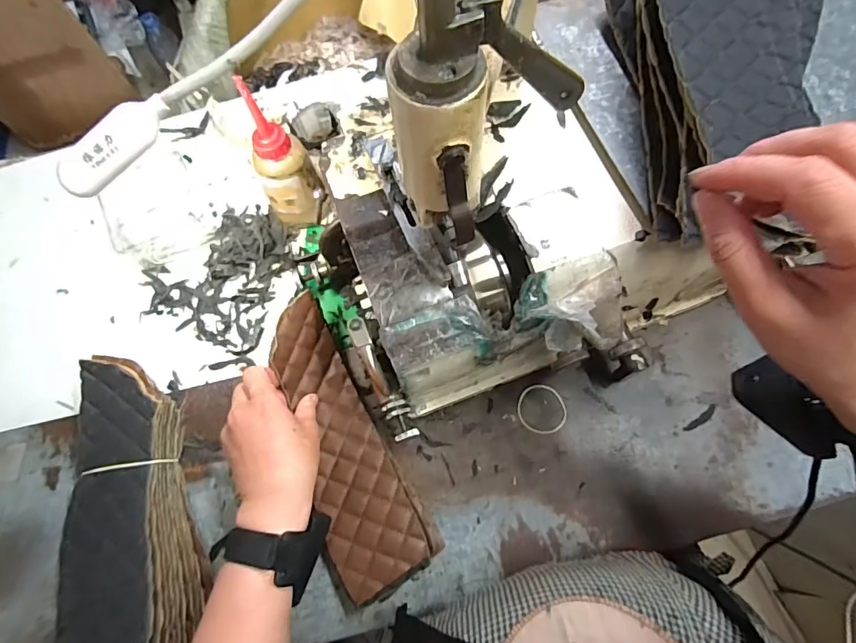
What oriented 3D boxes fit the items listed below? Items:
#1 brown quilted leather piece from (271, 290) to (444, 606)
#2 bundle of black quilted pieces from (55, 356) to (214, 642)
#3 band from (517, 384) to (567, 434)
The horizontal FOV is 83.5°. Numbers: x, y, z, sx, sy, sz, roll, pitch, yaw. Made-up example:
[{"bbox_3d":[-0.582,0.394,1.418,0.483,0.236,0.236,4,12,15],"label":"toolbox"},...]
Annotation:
[{"bbox_3d":[-0.078,0.108,0.440,0.085,0.037,0.260,-22,76,-6],"label":"brown quilted leather piece"},{"bbox_3d":[-0.249,0.169,0.418,0.098,0.067,0.271,-8,71,0],"label":"bundle of black quilted pieces"},{"bbox_3d":[0.112,0.086,0.470,0.047,0.004,0.048,-1,70,2],"label":"band"}]

